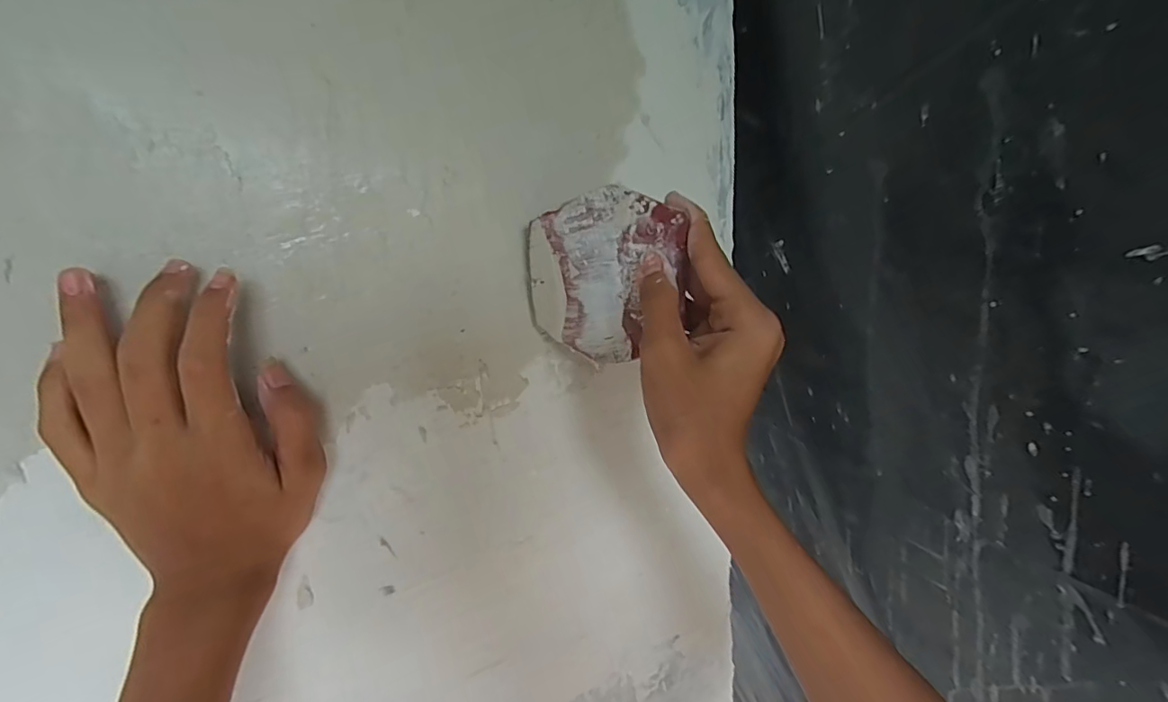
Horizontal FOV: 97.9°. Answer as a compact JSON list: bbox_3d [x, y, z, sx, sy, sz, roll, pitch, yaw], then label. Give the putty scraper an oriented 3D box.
[{"bbox_3d":[0.011,-0.040,0.291,0.101,0.093,0.004,-12,13,30],"label":"putty scraper"}]

